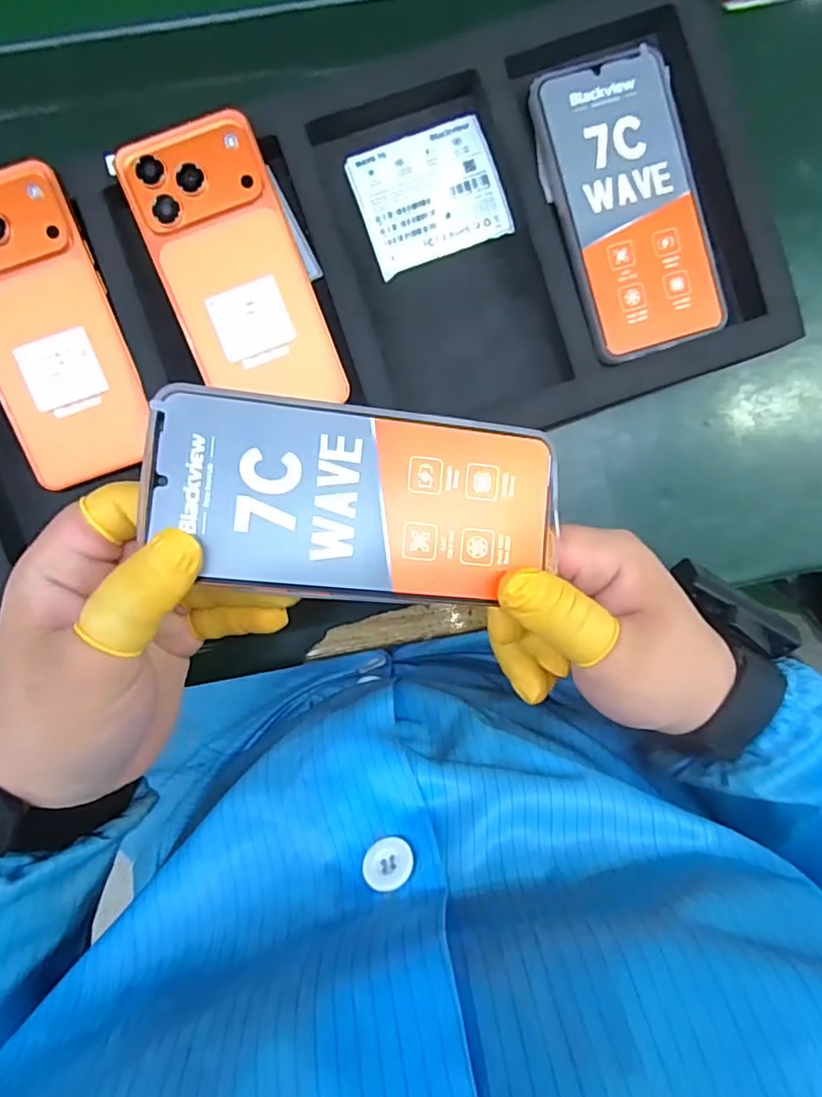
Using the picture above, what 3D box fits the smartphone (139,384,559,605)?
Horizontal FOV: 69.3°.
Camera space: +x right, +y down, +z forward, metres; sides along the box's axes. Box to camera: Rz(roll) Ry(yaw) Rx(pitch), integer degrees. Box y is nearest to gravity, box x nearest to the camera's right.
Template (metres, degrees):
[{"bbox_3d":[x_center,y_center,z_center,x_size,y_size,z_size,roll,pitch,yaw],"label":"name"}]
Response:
[{"bbox_3d":[-0.020,-0.019,0.242,0.163,0.007,0.076,6,90,-10],"label":"smartphone"}]

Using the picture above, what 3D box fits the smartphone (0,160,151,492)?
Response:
[{"bbox_3d":[-0.200,-0.118,0.325,0.077,0.009,0.162,-20,100,-2],"label":"smartphone"}]

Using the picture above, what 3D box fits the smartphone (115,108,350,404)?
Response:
[{"bbox_3d":[-0.098,-0.153,0.326,0.073,0.015,0.157,-21,91,-3],"label":"smartphone"}]

